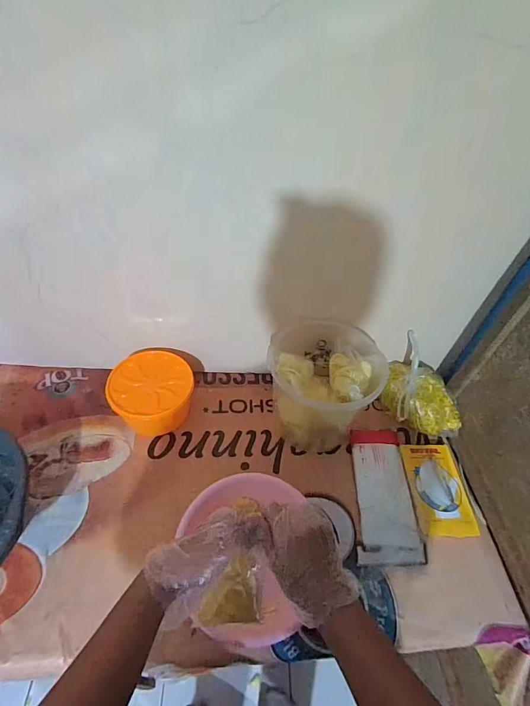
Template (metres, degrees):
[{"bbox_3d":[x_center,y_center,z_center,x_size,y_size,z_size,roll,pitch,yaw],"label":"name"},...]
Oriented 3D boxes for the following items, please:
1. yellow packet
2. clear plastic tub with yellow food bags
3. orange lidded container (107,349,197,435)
[{"bbox_3d":[0.393,0.305,0.834,0.118,0.029,0.203,2,47,-6],"label":"yellow packet"},{"bbox_3d":[0.133,0.080,0.872,0.241,0.249,0.219,0,48,-7],"label":"clear plastic tub with yellow food bags"},{"bbox_3d":[-0.276,0.103,0.891,0.181,0.121,0.182,38,54,25],"label":"orange lidded container"}]

